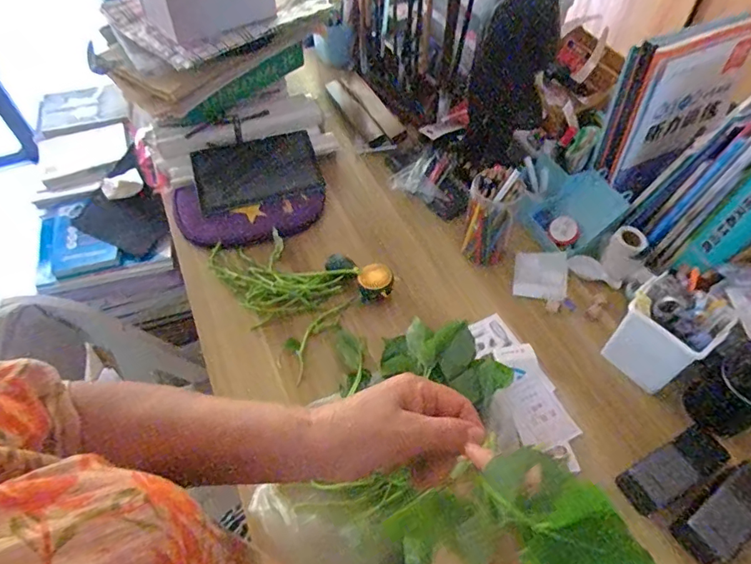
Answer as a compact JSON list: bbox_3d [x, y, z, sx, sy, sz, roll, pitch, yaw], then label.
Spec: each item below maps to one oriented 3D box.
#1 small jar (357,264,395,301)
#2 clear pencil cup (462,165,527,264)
[{"bbox_3d":[0.002,0.001,0.791,0.057,0.030,0.056,-1,53,1],"label":"small jar"},{"bbox_3d":[0.192,-0.105,0.795,0.076,0.163,0.067,11,54,10],"label":"clear pencil cup"}]

